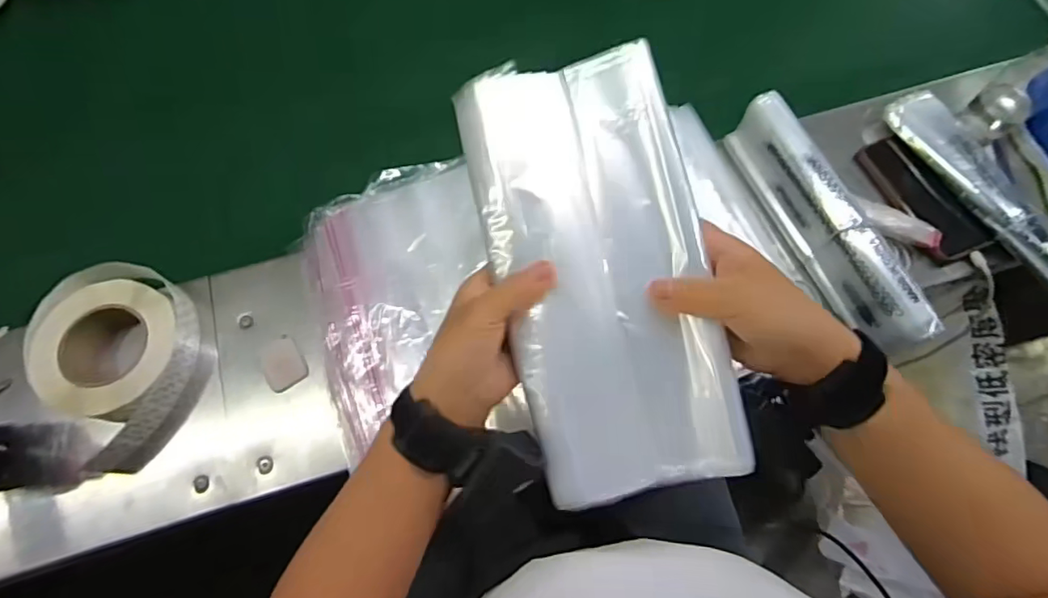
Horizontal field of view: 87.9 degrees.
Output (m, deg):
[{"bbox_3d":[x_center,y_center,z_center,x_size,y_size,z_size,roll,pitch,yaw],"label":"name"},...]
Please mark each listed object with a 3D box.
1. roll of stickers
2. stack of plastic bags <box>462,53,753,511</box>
[{"bbox_3d":[-0.395,0.055,0.545,0.152,0.063,0.191,-40,75,-13],"label":"roll of stickers"},{"bbox_3d":[0.050,-0.018,0.350,0.131,0.028,0.279,-12,85,-4],"label":"stack of plastic bags"}]

